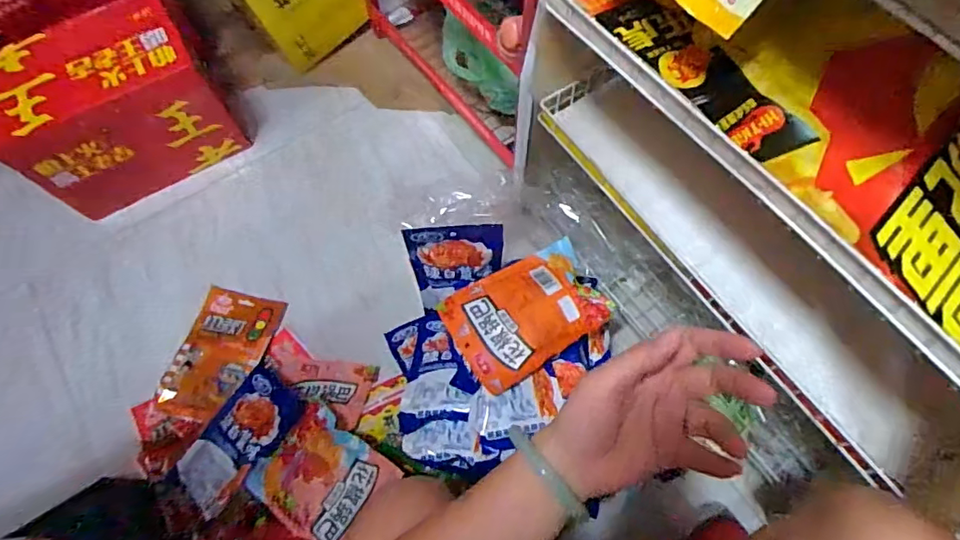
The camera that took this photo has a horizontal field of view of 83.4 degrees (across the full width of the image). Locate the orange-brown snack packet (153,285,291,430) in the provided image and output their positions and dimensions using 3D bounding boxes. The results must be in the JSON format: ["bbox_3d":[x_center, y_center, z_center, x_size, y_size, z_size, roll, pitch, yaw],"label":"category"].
[{"bbox_3d":[-0.434,0.139,0.896,0.152,0.032,0.225,8,62,20],"label":"orange-brown snack packet"}]

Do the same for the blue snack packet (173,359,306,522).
[{"bbox_3d":[-0.362,0.254,0.800,0.119,0.023,0.199,25,72,28],"label":"blue snack packet"}]

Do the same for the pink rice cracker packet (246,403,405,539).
[{"bbox_3d":[-0.220,0.289,0.746,0.190,0.038,0.146,28,75,28],"label":"pink rice cracker packet"}]

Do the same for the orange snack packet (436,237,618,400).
[{"bbox_3d":[0.068,0.056,0.757,0.220,0.030,0.148,-32,70,-12],"label":"orange snack packet"}]

